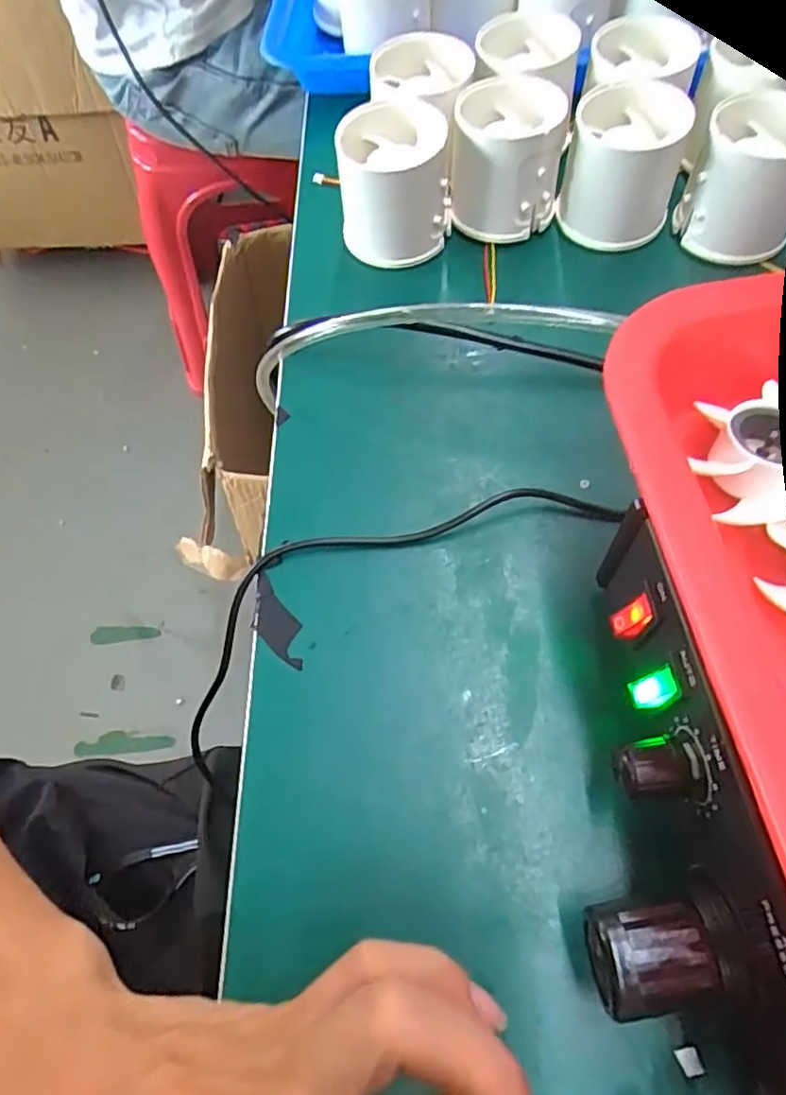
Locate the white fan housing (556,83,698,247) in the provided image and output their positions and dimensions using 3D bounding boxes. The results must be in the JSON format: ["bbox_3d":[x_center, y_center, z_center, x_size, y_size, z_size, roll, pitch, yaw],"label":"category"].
[{"bbox_3d":[0.112,-0.186,0.327,0.054,0.056,0.052,15,64,10],"label":"white fan housing"}]

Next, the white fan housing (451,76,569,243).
[{"bbox_3d":[0.055,-0.189,0.331,0.050,0.059,0.053,2,63,4],"label":"white fan housing"}]

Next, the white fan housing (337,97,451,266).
[{"bbox_3d":[0.000,-0.178,0.330,0.052,0.056,0.049,-3,63,1],"label":"white fan housing"}]

